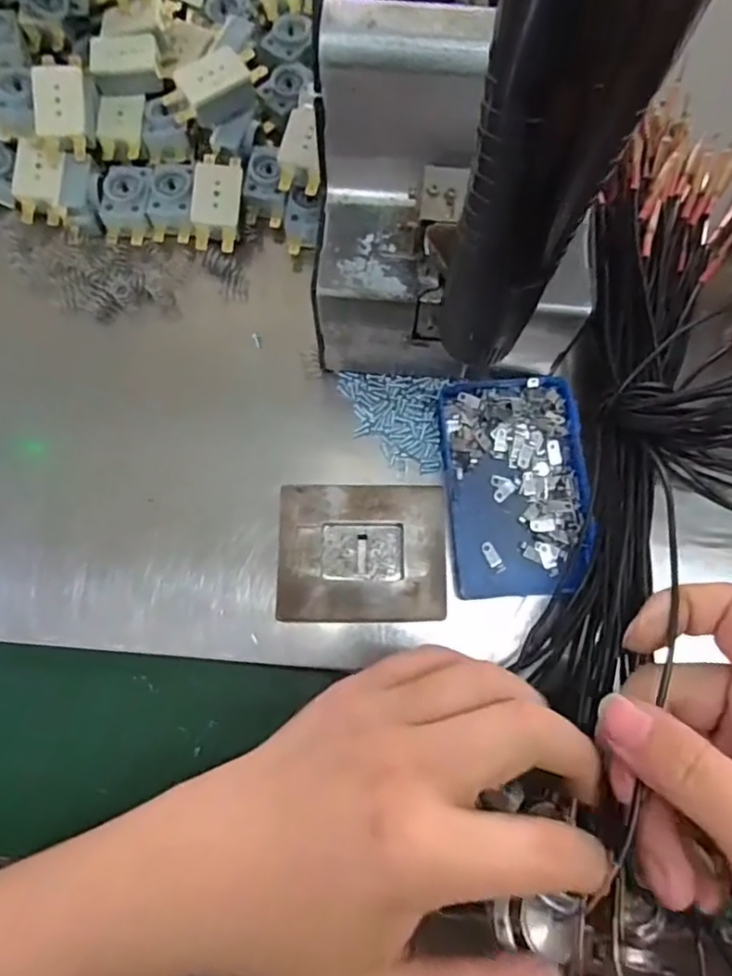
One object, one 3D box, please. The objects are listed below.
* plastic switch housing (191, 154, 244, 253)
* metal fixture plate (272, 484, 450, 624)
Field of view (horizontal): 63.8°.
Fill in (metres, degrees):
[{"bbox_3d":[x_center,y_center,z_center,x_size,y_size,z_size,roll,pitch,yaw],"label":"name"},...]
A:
[{"bbox_3d":[-0.086,-0.168,0.345,0.026,0.022,0.055,0,76,0],"label":"plastic switch housing"},{"bbox_3d":[-0.002,0.033,0.288,0.077,0.027,0.063,0,76,0],"label":"metal fixture plate"}]

